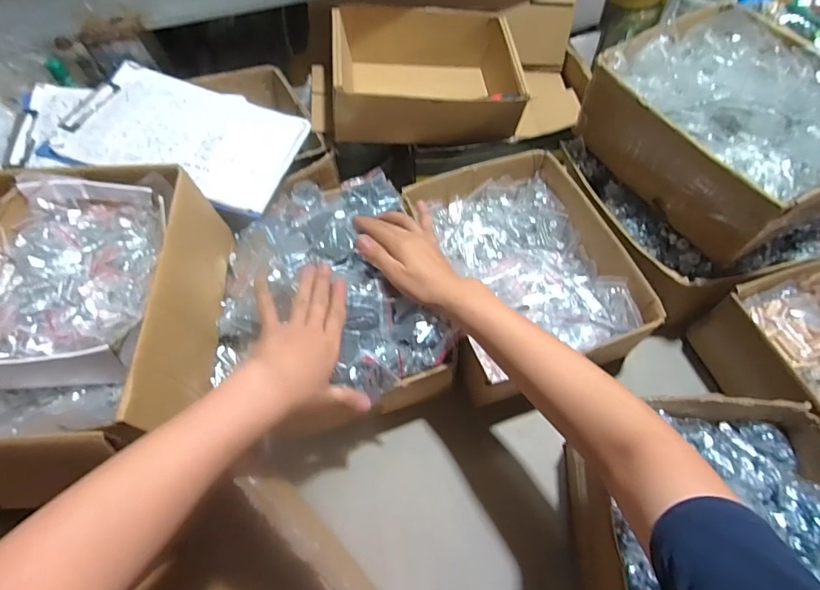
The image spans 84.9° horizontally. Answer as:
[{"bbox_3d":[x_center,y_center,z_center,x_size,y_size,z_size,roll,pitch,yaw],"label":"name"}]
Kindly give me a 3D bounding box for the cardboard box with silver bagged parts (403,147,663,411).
[{"bbox_3d":[0.154,-0.045,0.652,0.243,0.086,0.319,-18,63,-6],"label":"cardboard box with silver bagged parts"}]

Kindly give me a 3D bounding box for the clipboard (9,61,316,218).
[{"bbox_3d":[-0.356,-0.239,0.654,0.369,0.015,0.229,11,58,-6],"label":"clipboard"}]

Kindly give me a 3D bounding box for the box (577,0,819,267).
[{"bbox_3d":[0.432,-0.229,0.606,0.260,0.120,0.312,-29,64,-12],"label":"box"}]

